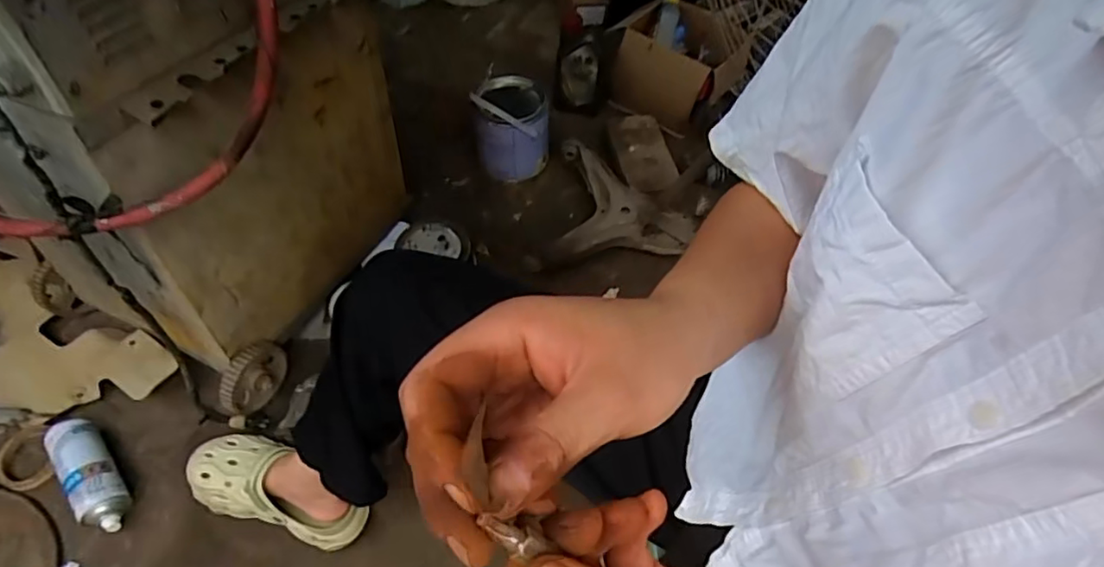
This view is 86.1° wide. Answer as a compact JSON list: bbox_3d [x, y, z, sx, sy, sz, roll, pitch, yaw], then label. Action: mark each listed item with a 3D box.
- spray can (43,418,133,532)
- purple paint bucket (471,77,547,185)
[{"bbox_3d":[-0.687,0.286,0.886,0.066,0.061,0.183,-36,64,-23],"label":"spray can"},{"bbox_3d":[-0.084,-0.339,1.262,0.147,0.205,0.143,1,56,-2],"label":"purple paint bucket"}]

